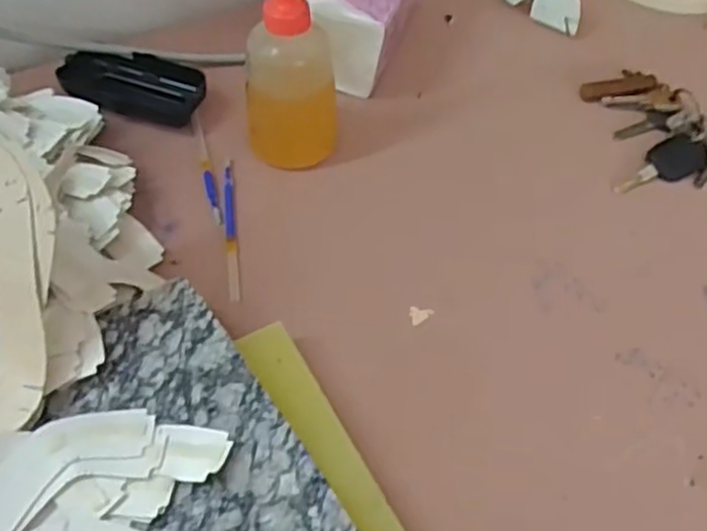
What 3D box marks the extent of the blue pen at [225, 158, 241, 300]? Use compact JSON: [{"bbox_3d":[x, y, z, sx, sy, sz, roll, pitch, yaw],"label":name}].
[{"bbox_3d":[-0.083,-0.026,0.490,0.008,0.005,0.123,-6,54,-5],"label":"blue pen"}]

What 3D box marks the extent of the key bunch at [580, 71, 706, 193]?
[{"bbox_3d":[0.237,-0.112,0.555,0.095,0.018,0.123,-4,54,-4],"label":"key bunch"}]

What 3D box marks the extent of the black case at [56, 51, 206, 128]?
[{"bbox_3d":[-0.168,-0.140,0.559,0.109,0.024,0.052,11,54,7],"label":"black case"}]

